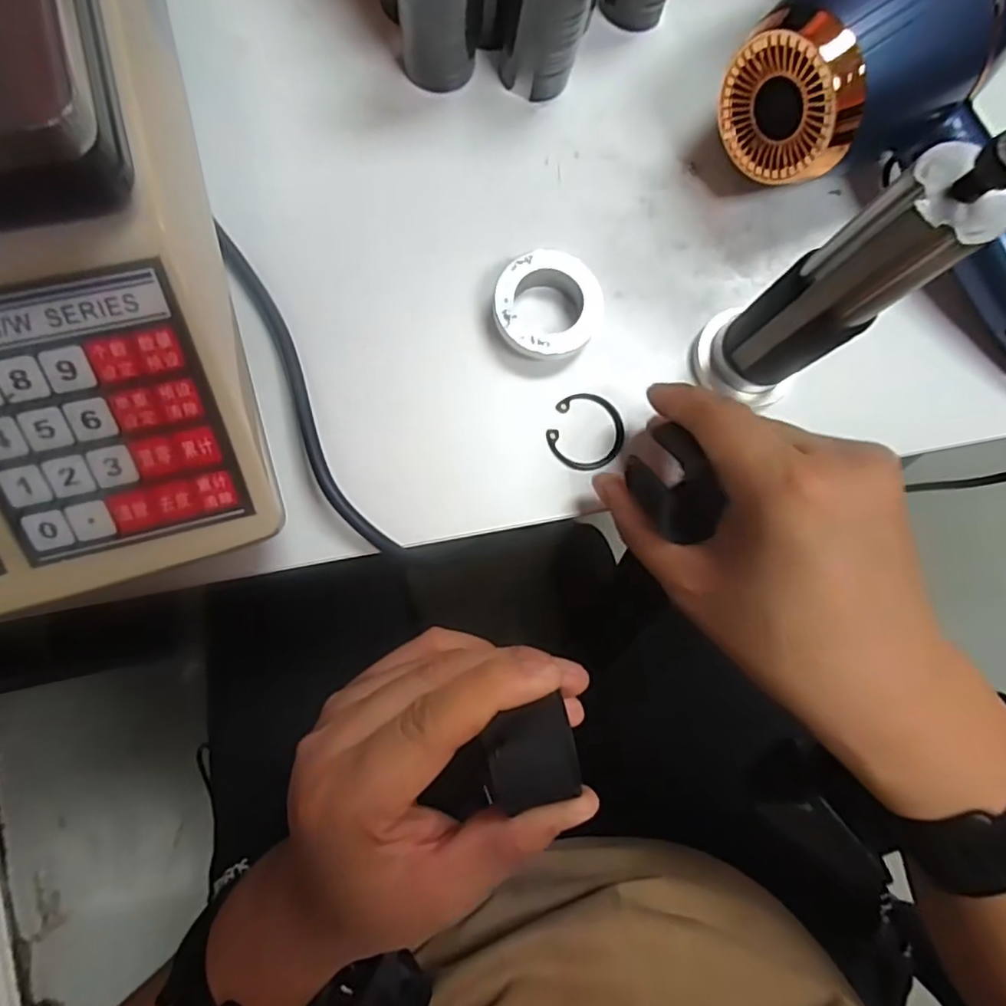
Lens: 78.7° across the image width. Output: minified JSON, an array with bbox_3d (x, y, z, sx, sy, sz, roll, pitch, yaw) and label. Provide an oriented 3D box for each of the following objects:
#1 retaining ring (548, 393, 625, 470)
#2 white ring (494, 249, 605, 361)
[{"bbox_3d":[0.040,-0.033,0.286,0.035,0.004,0.036,1,81,-4],"label":"retaining ring"},{"bbox_3d":[0.021,-0.089,0.284,0.049,0.018,0.052,1,81,-4],"label":"white ring"}]

